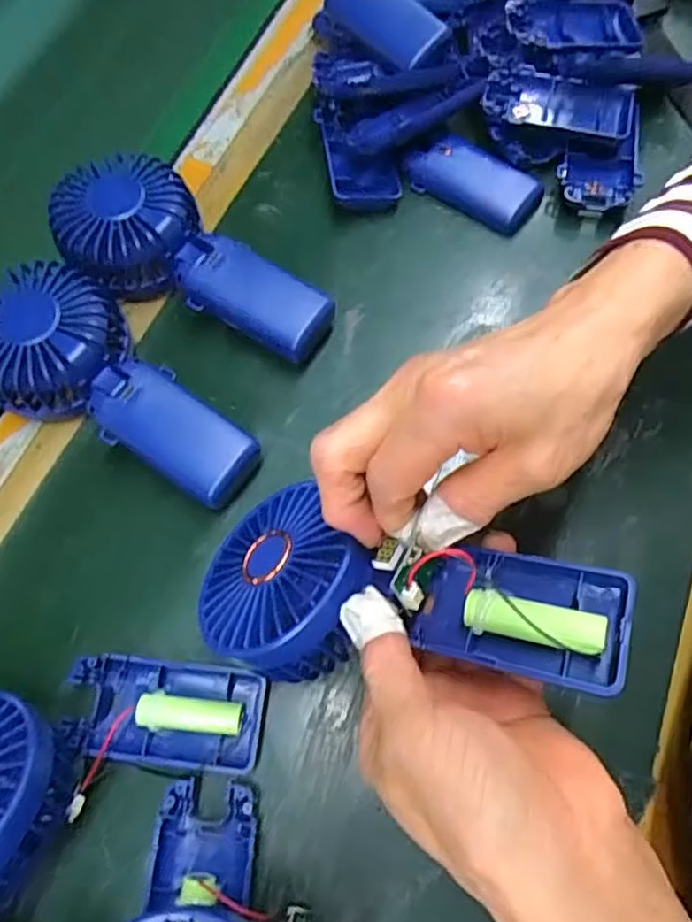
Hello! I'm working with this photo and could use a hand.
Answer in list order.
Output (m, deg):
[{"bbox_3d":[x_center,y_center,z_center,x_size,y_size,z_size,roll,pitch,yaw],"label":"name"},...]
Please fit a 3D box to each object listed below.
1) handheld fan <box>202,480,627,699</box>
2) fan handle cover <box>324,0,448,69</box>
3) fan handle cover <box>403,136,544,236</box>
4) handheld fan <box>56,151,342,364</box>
[{"bbox_3d":[0.014,0.048,0.244,0.176,0.039,0.079,4,67,24],"label":"handheld fan"},{"bbox_3d":[0.028,-0.304,0.420,0.043,0.022,0.092,-39,72,-12],"label":"fan handle cover"},{"bbox_3d":[0.082,-0.183,0.402,0.087,0.013,0.043,32,73,14],"label":"fan handle cover"},{"bbox_3d":[-0.089,-0.120,0.367,0.175,0.050,0.081,28,72,12],"label":"handheld fan"}]

